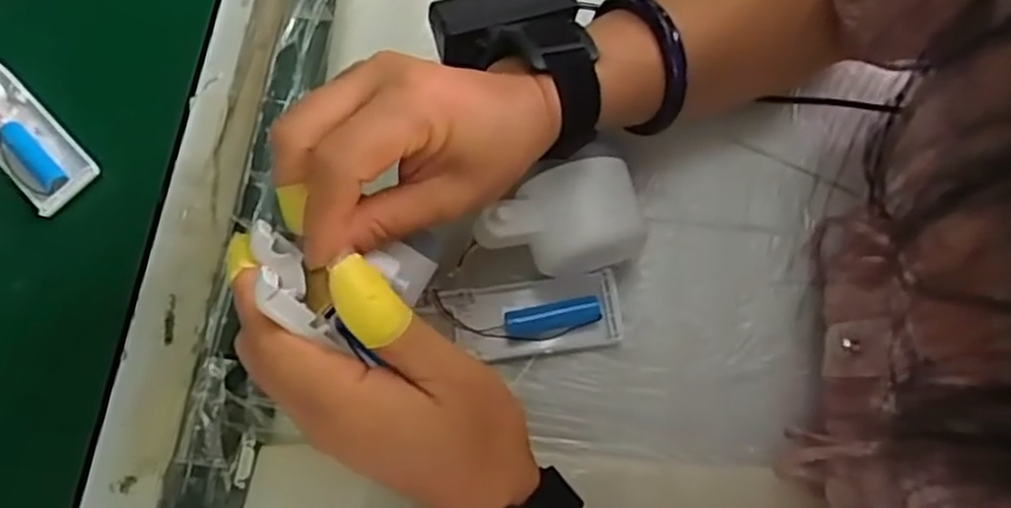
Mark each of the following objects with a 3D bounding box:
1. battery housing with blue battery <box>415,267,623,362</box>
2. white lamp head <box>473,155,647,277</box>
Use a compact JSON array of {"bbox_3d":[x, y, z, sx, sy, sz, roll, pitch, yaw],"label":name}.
[{"bbox_3d":[0.010,0.032,0.396,0.098,0.014,0.040,-8,74,0],"label":"battery housing with blue battery"},{"bbox_3d":[0.026,-0.014,0.383,0.078,0.053,0.046,-11,74,-1],"label":"white lamp head"}]

